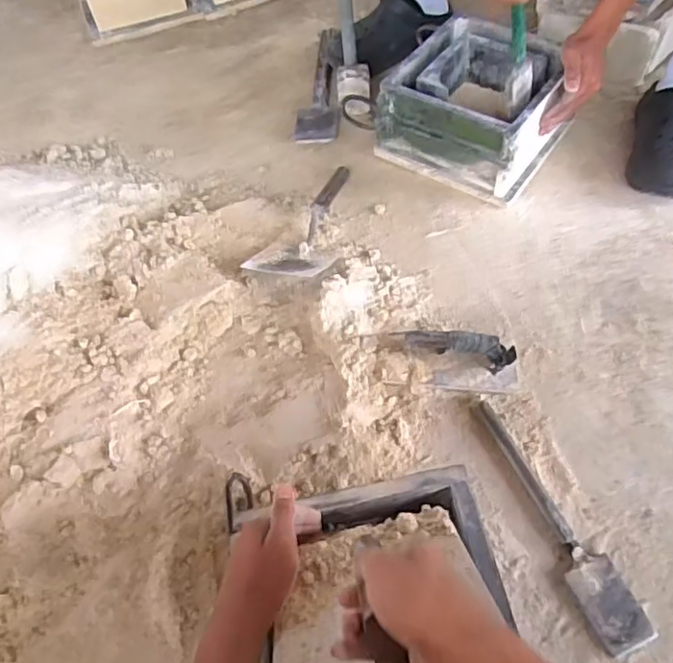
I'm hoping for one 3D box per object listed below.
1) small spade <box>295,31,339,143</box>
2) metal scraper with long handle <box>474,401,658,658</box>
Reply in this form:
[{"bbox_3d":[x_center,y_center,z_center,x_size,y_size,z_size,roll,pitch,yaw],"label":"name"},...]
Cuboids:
[{"bbox_3d":[-0.026,-0.467,1.172,0.078,0.019,0.318,2,59,6],"label":"small spade"},{"bbox_3d":[0.247,0.210,0.718,0.059,0.016,0.303,-24,60,-9],"label":"metal scraper with long handle"}]

